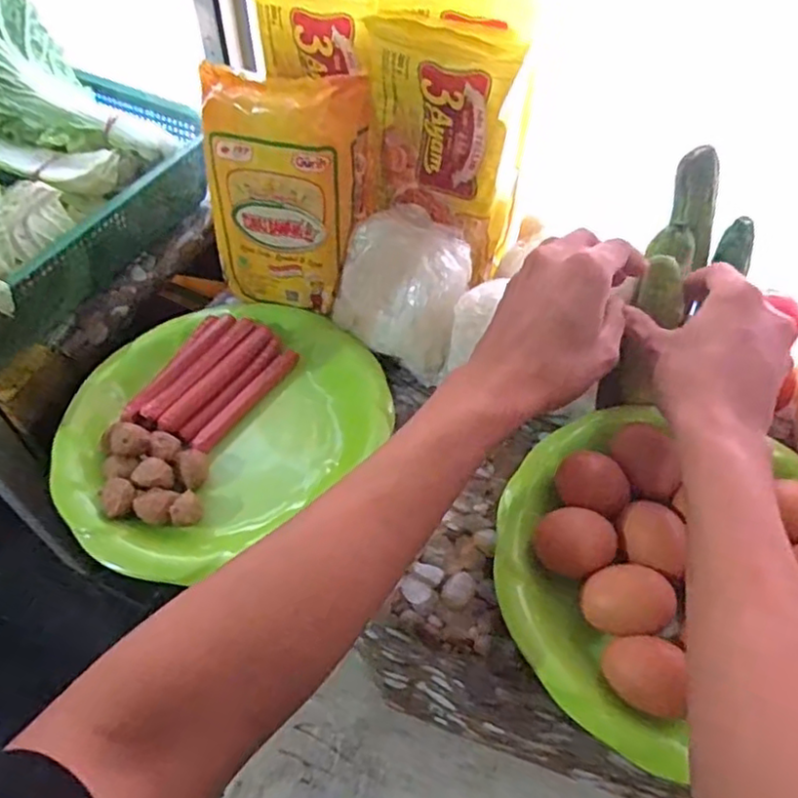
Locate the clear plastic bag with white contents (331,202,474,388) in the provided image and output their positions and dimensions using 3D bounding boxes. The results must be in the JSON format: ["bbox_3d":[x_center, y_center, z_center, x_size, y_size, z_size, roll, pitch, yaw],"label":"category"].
[{"bbox_3d":[0.005,-0.087,0.520,0.106,0.097,0.081,28,60,18],"label":"clear plastic bag with white contents"}]

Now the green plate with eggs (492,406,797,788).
[{"bbox_3d":[0.183,0.107,0.405,0.239,0.051,0.219,0,55,0],"label":"green plate with eggs"}]

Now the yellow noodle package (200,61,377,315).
[{"bbox_3d":[-0.090,-0.155,0.518,0.134,0.175,0.052,9,37,11],"label":"yellow noodle package"}]

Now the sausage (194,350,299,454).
[{"bbox_3d":[-0.117,0.000,0.513,0.016,0.011,0.111,28,60,18],"label":"sausage"}]

